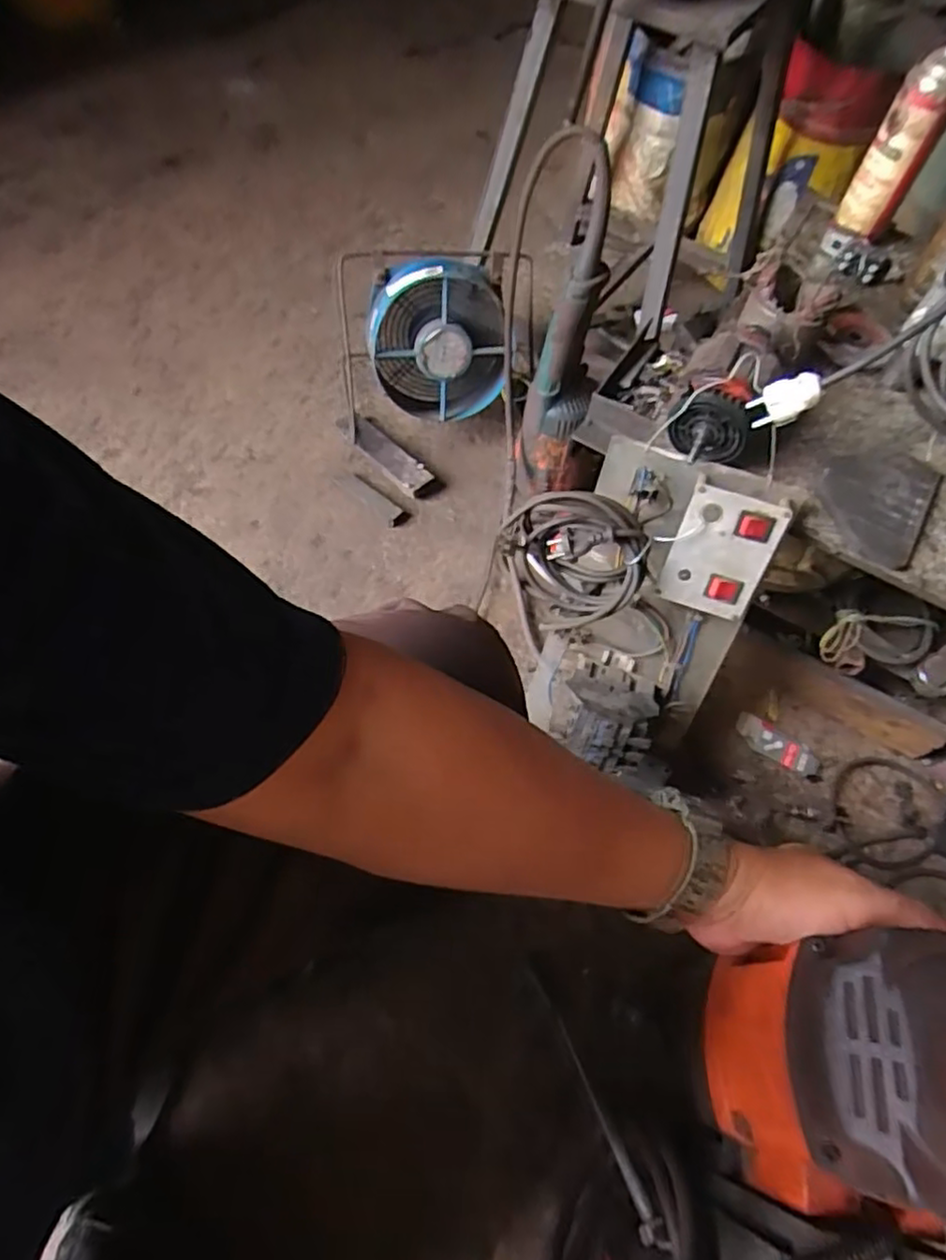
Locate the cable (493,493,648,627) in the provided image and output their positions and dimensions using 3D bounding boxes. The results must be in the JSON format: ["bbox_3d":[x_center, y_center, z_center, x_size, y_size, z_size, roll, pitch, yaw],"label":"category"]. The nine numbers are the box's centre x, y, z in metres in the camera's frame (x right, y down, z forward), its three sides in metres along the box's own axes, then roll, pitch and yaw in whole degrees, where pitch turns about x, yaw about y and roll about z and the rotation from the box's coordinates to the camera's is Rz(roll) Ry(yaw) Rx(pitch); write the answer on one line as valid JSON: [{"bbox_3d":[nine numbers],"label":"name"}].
[{"bbox_3d":[0.096,-0.063,0.705,0.141,0.142,0.089,8,60,-1],"label":"cable"}]

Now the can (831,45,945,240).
[{"bbox_3d":[0.510,-0.576,0.812,0.057,0.181,0.062,1,61,-3],"label":"can"}]

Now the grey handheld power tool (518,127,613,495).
[{"bbox_3d":[0.114,-0.329,0.831,0.085,0.392,0.076,12,60,1],"label":"grey handheld power tool"}]

